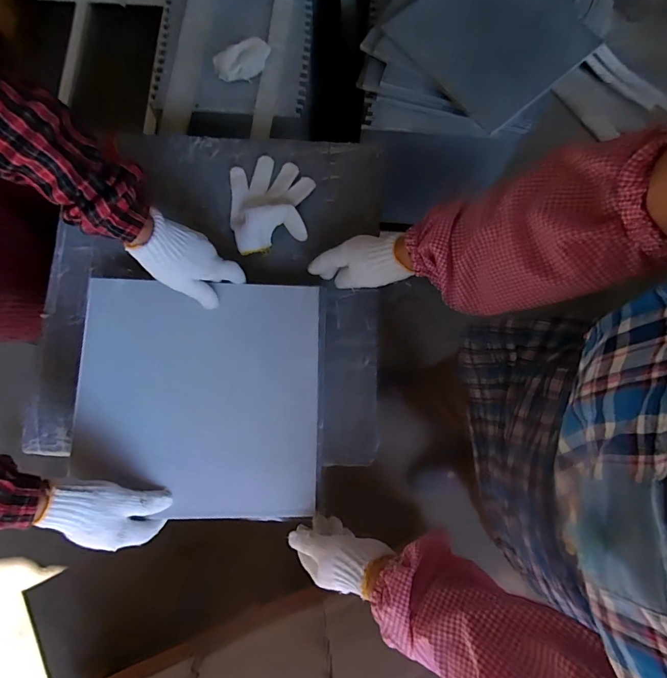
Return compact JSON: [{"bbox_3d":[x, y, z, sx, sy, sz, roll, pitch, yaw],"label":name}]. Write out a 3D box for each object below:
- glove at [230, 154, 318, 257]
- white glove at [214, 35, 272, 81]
[{"bbox_3d":[-0.095,-0.209,0.620,0.128,0.041,0.164,-3,80,-1],"label":"glove"},{"bbox_3d":[-0.185,-0.566,0.836,0.115,0.014,0.080,-15,80,-4],"label":"white glove"}]

